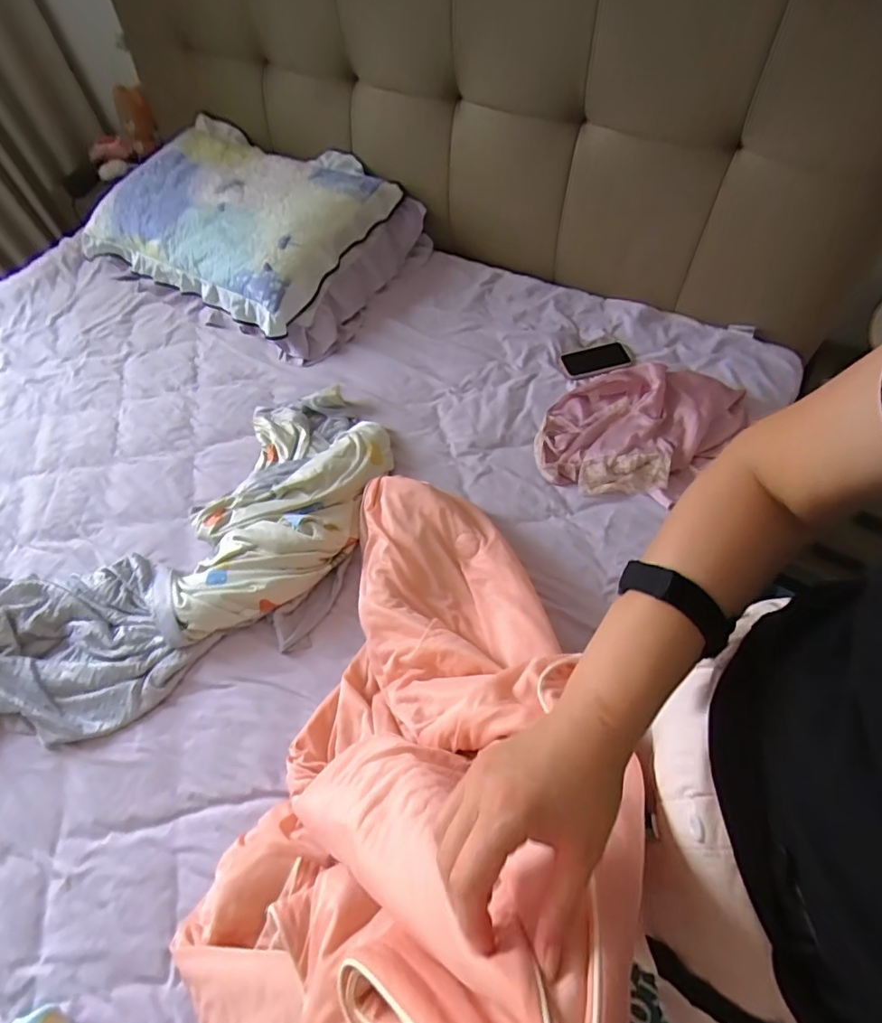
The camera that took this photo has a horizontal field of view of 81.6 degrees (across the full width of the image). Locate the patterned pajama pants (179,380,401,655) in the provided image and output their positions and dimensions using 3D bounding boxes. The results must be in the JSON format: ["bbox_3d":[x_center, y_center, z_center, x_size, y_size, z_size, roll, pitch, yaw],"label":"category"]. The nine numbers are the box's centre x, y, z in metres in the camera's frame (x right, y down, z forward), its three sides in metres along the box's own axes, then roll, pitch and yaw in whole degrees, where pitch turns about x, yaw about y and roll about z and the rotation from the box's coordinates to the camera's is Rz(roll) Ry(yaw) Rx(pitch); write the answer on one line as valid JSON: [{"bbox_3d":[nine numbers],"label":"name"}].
[{"bbox_3d":[-0.296,-0.027,0.953,0.326,0.098,0.538,13,61,12],"label":"patterned pajama pants"}]

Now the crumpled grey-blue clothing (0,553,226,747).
[{"bbox_3d":[-0.706,0.228,0.849,0.631,0.076,0.380,1,60,5],"label":"crumpled grey-blue clothing"}]

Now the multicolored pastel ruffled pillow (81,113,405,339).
[{"bbox_3d":[-0.530,-0.770,1.331,0.728,0.162,0.484,30,66,20],"label":"multicolored pastel ruffled pillow"}]

